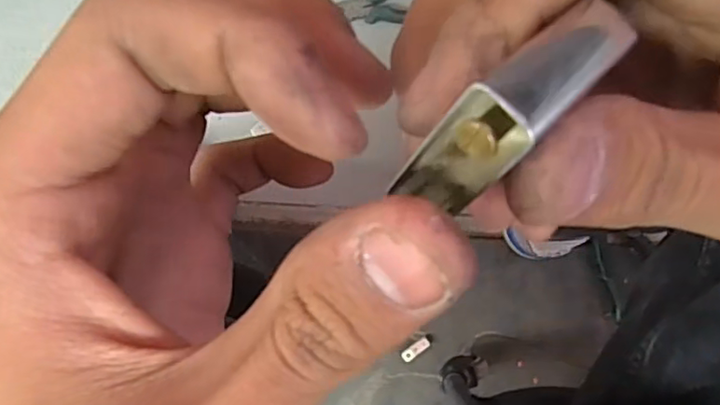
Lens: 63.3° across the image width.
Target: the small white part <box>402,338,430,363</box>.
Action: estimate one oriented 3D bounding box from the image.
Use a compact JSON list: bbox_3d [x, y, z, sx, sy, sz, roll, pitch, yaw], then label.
[{"bbox_3d":[0.065,0.173,0.686,0.036,0.006,0.014,-41,90,3],"label":"small white part"}]

